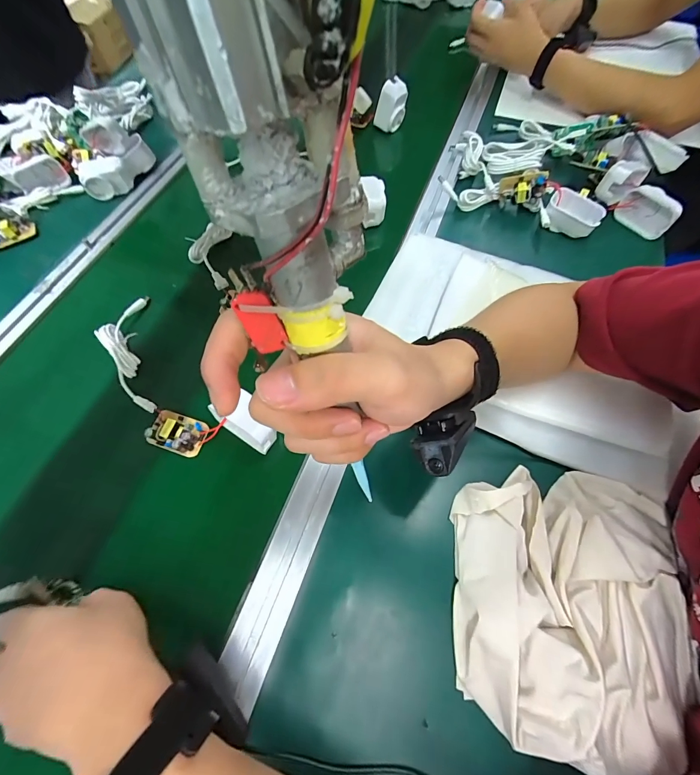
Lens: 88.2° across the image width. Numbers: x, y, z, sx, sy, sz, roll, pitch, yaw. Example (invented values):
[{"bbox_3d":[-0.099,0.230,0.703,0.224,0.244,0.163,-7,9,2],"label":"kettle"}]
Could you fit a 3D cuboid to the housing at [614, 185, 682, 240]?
[{"bbox_3d":[0.412,-0.244,0.502,0.069,0.051,0.032,40,71,20],"label":"housing"}]

